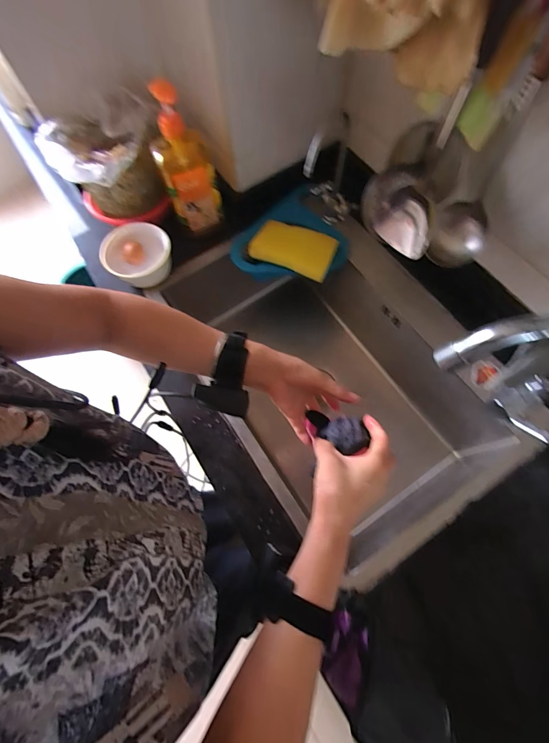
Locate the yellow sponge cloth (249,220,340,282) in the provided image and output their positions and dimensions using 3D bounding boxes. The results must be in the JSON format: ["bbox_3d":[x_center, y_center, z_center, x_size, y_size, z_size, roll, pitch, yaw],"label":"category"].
[{"bbox_3d":[0.039,-0.247,0.695,0.162,0.031,0.101,22,69,11],"label":"yellow sponge cloth"}]

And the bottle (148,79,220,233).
[{"bbox_3d":[-0.160,-0.371,0.634,0.093,0.243,0.059,-27,68,-9],"label":"bottle"}]

